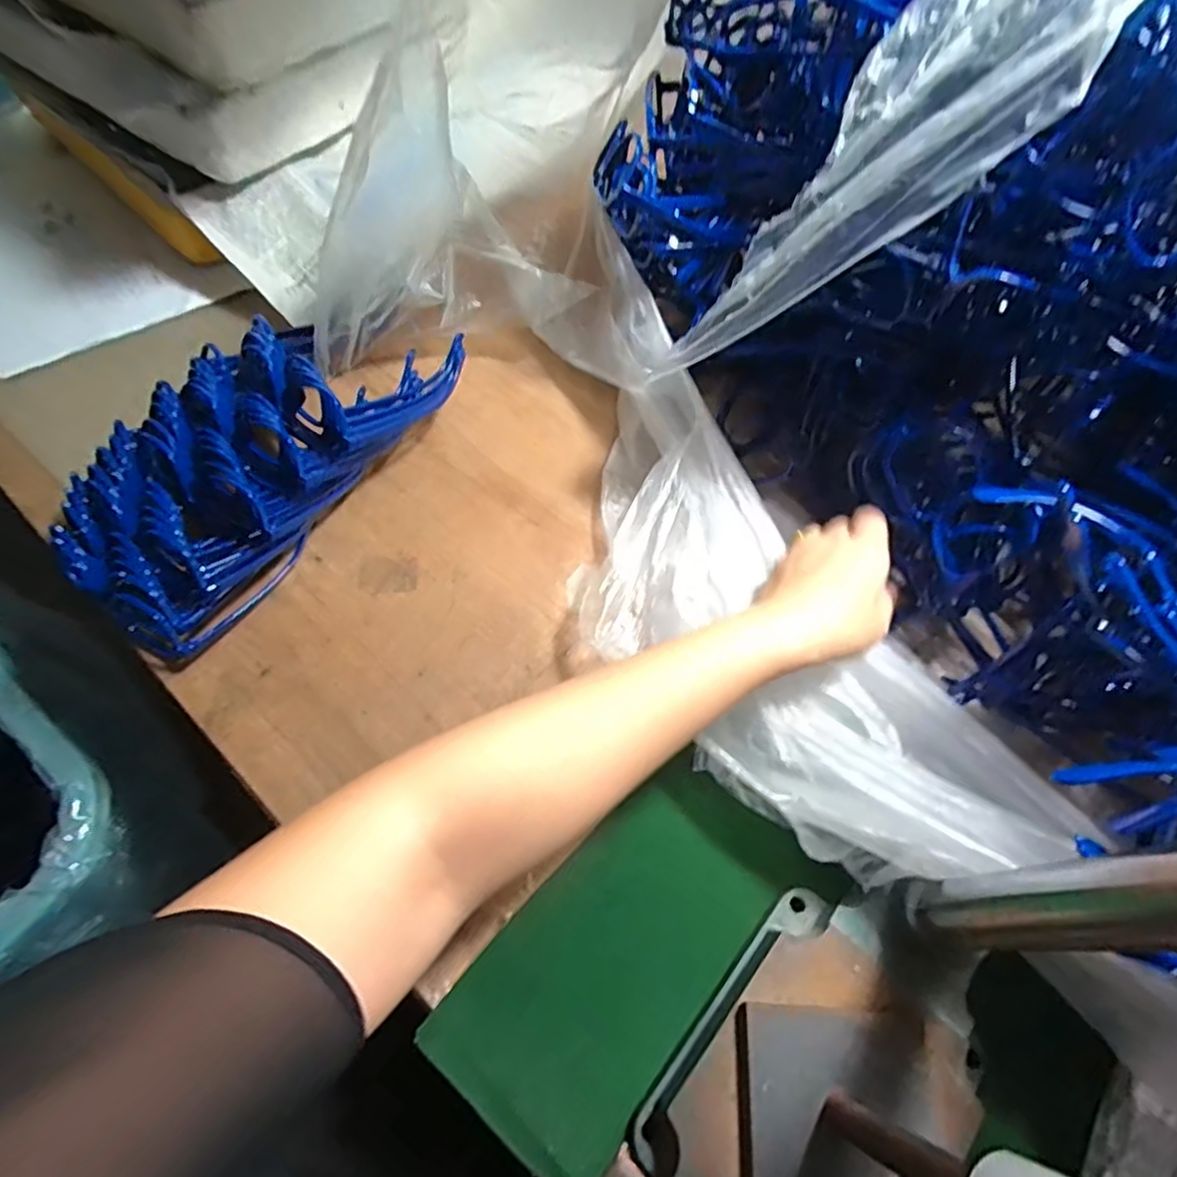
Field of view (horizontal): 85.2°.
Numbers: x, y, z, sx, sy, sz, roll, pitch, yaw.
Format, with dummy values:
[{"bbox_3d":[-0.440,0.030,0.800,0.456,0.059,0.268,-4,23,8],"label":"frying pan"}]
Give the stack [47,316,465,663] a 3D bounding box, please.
[{"bbox_3d":[-0.233,-0.105,0.457,0.141,0.069,0.298,31,64,14],"label":"stack"}]

